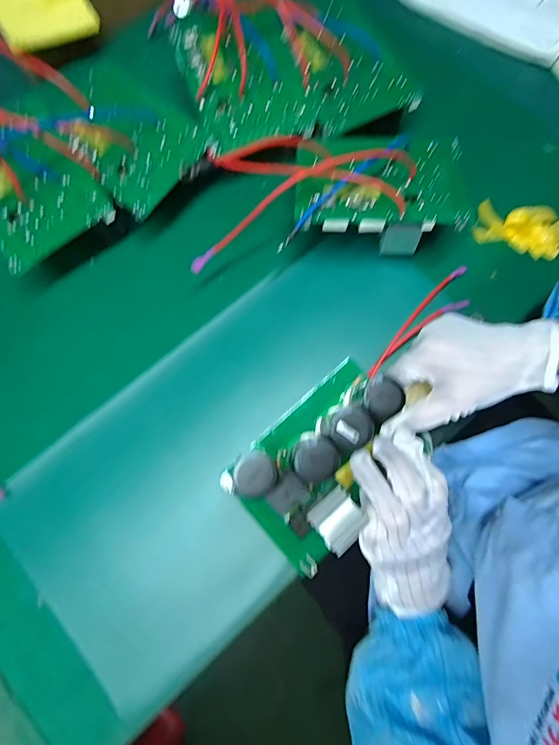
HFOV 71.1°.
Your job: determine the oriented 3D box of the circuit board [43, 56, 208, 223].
[{"bbox_3d":[-0.153,-0.237,0.389,0.149,0.009,0.108,40,87,8],"label":"circuit board"}]

